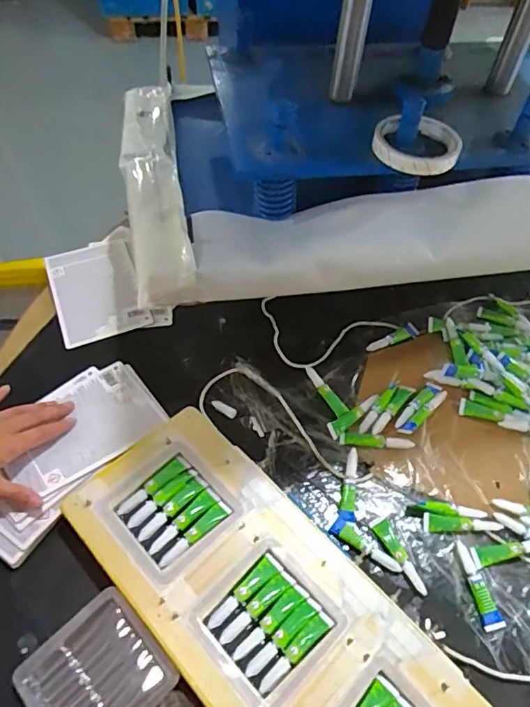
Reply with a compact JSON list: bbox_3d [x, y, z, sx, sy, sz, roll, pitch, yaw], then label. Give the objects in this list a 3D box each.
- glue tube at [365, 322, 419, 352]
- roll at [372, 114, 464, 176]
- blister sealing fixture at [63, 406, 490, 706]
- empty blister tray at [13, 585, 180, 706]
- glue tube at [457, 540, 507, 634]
[{"bbox_3d":[0.169,-0.019,0.669,0.079,0.006,0.018,-26,59,-19],"label":"glue tube"},{"bbox_3d":[0.158,-0.217,0.527,0.090,0.020,0.088,17,54,8],"label":"roll"},{"bbox_3d":[0.008,0.240,0.457,0.167,0.040,0.419,-37,63,-24],"label":"blister sealing fixture"},{"bbox_3d":[-0.144,0.279,0.432,0.105,0.021,0.101,-38,64,-25],"label":"empty blister tray"},{"bbox_3d":[0.206,0.225,0.490,0.019,0.012,0.080,-11,55,-9],"label":"glue tube"}]

